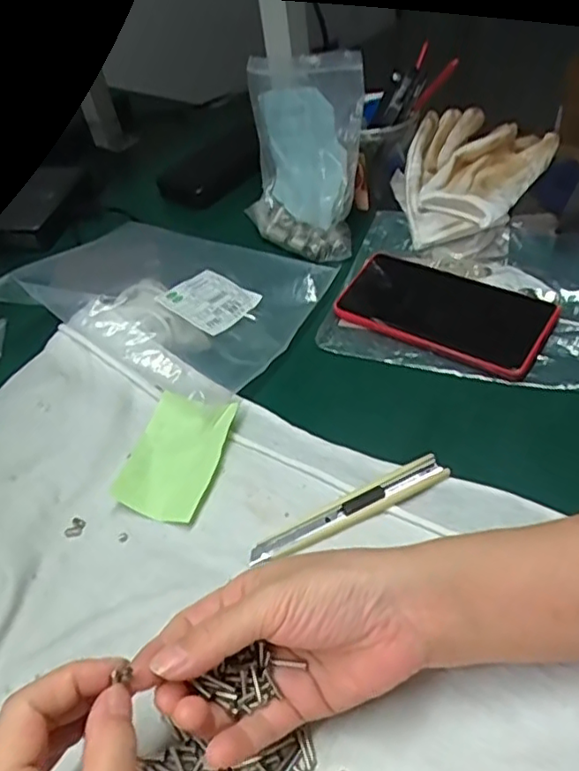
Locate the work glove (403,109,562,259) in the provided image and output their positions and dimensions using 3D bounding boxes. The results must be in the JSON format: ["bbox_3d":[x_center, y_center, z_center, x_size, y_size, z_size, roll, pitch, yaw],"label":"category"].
[{"bbox_3d":[0.180,-0.204,0.599,0.135,0.073,0.176,10,48,17],"label":"work glove"}]

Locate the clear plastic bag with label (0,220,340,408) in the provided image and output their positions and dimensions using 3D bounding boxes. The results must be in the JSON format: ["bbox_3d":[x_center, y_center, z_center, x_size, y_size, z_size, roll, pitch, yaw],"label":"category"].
[{"bbox_3d":[-0.100,-0.087,0.535,0.229,0.052,0.194,16,50,22],"label":"clear plastic bag with label"}]

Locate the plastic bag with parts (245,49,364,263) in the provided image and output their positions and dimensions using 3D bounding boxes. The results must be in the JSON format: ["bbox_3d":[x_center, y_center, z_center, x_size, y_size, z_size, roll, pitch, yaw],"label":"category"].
[{"bbox_3d":[0.011,-0.221,0.595,0.046,0.175,0.147,-15,30,-40],"label":"plastic bag with parts"}]

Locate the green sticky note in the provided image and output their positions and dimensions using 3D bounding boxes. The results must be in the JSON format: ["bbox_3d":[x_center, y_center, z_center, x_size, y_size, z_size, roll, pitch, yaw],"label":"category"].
[{"bbox_3d":[-0.080,0.047,0.434,0.064,0.013,0.094,11,49,19],"label":"green sticky note"}]

